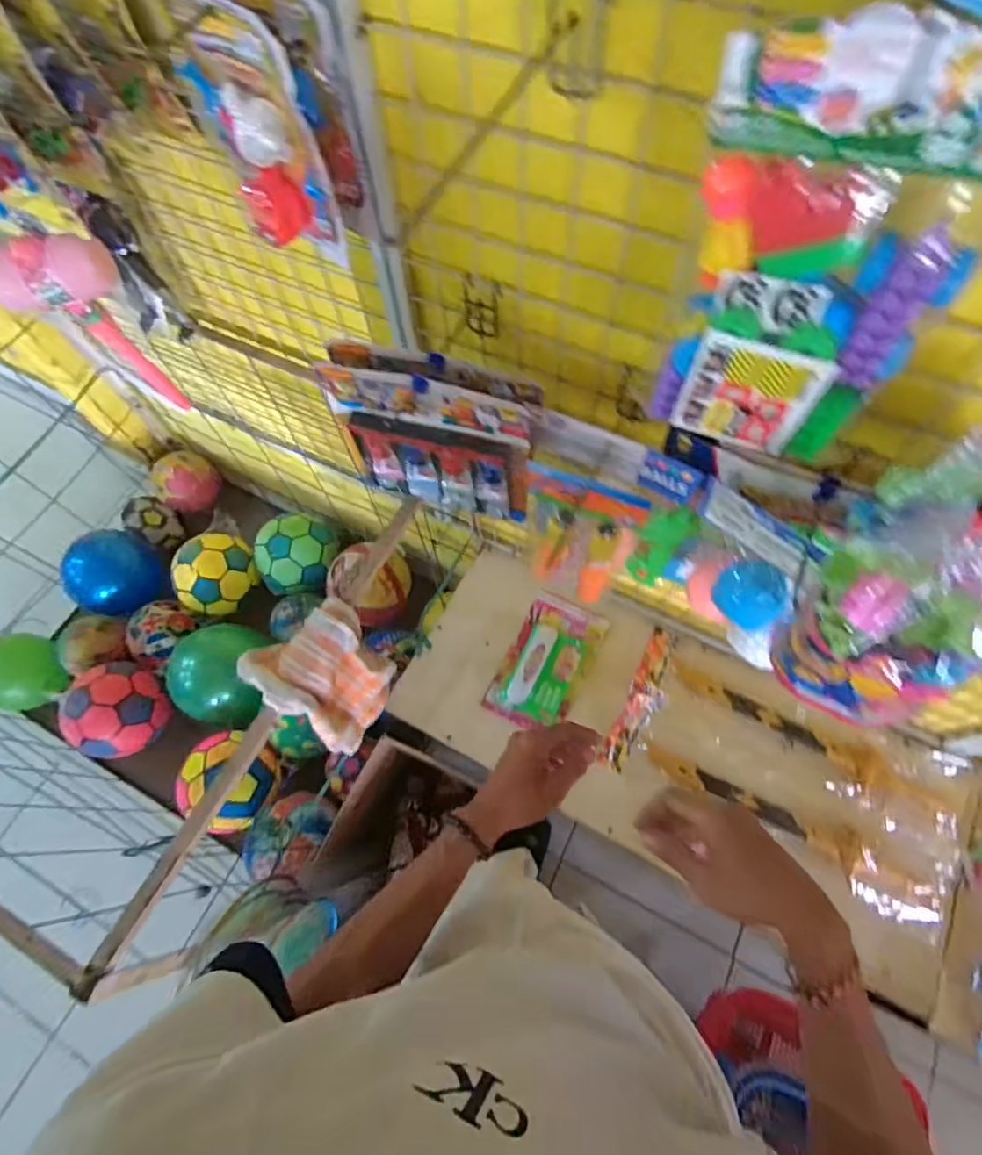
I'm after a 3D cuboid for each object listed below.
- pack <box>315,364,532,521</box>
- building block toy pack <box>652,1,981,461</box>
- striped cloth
[{"bbox_3d":[-0.067,-0.146,0.655,0.223,0.196,0.031,17,68,9],"label":"pack"},{"bbox_3d":[0.203,-0.189,0.374,0.169,0.257,0.037,22,69,11],"label":"building block toy pack"},{"bbox_3d":[-0.222,0.130,0.780,0.145,0.188,0.144,33,71,15],"label":"striped cloth"}]

